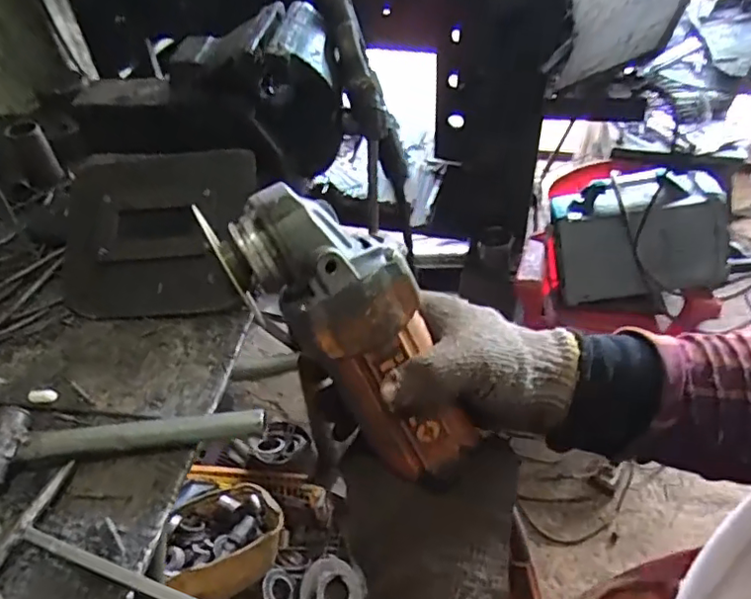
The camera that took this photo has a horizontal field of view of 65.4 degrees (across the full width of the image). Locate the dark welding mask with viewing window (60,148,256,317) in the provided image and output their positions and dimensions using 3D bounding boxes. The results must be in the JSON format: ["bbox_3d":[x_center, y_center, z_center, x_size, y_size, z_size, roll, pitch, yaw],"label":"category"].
[{"bbox_3d":[-0.243,-0.077,0.646,0.205,0.016,0.186,-1,77,6],"label":"dark welding mask with viewing window"}]

